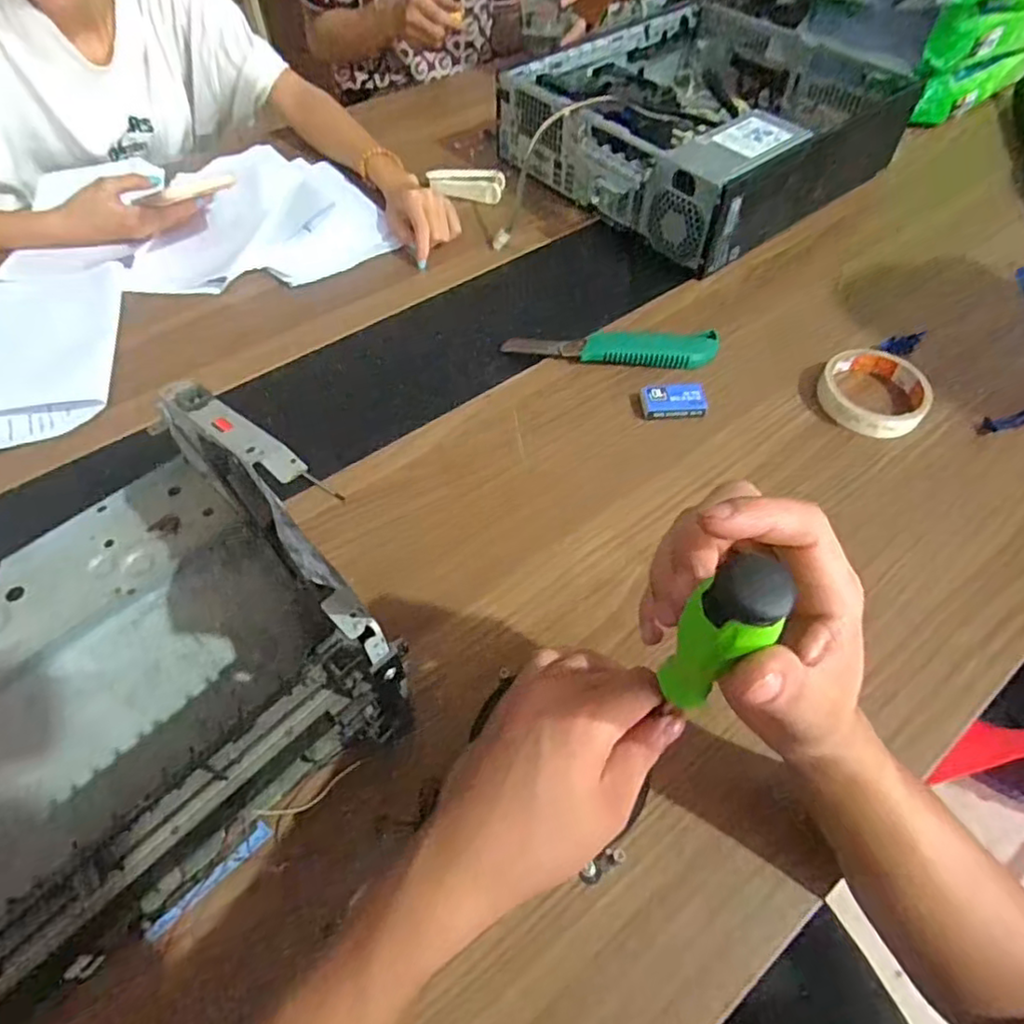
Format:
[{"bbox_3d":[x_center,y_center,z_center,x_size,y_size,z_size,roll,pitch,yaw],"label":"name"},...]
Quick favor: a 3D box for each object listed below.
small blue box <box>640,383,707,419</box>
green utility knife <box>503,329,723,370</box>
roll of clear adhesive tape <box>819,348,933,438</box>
[{"bbox_3d":[0.142,-0.097,0.557,0.054,0.017,0.029,-1,56,-2],"label":"small blue box"},{"bbox_3d":[0.093,-0.153,0.592,0.196,0.017,0.034,0,56,-1],"label":"green utility knife"},{"bbox_3d":[0.316,-0.105,0.558,0.087,0.026,0.088,0,56,-1],"label":"roll of clear adhesive tape"}]

